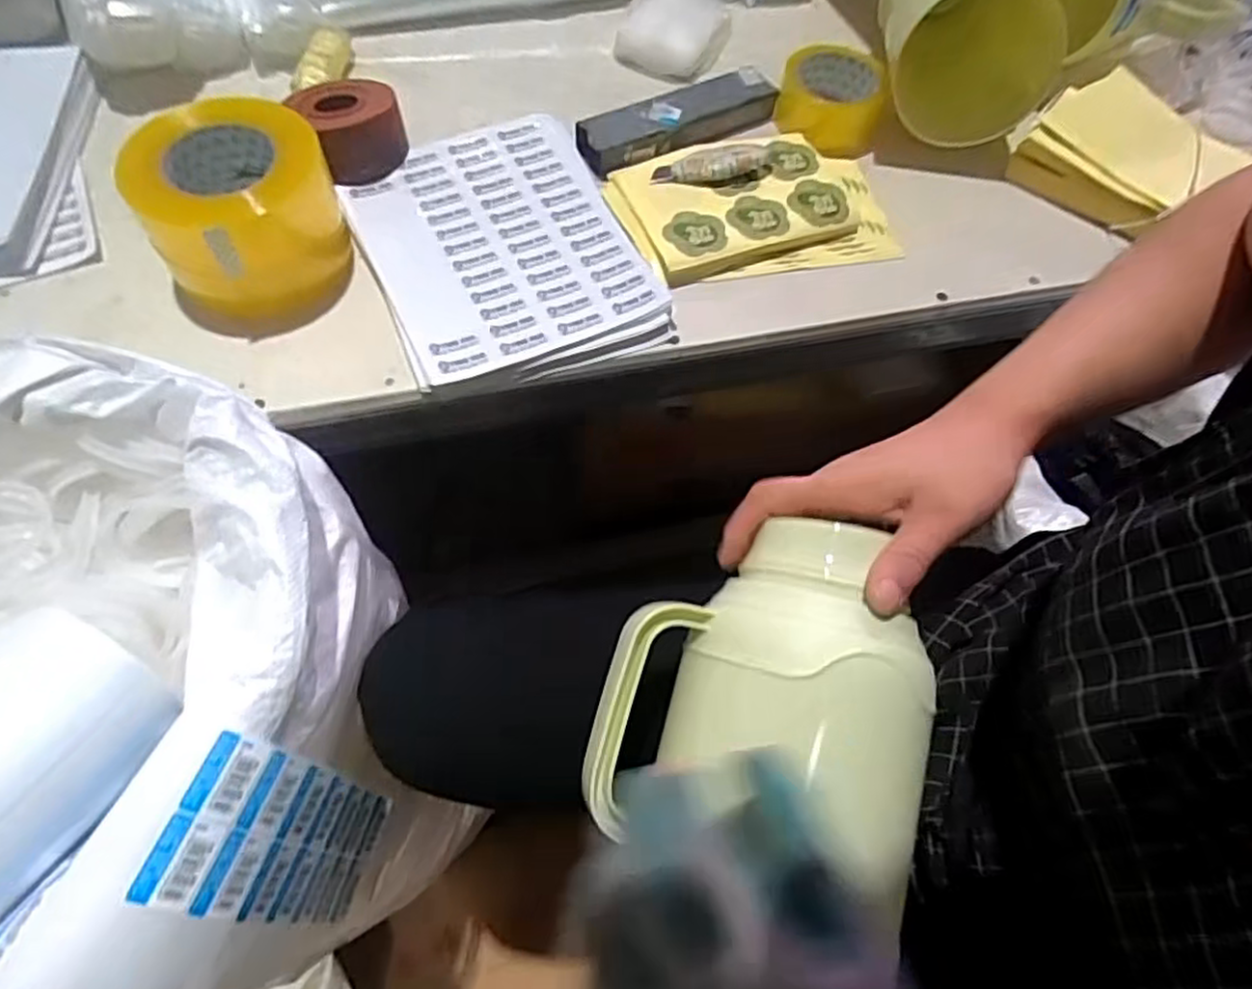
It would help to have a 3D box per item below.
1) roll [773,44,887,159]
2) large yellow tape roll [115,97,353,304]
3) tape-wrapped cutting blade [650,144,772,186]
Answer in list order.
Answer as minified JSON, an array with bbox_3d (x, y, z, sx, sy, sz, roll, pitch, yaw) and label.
[{"bbox_3d":[0.194,-0.381,0.692,0.098,0.054,0.101,5,61,-1],"label":"roll"},{"bbox_3d":[-0.284,-0.214,0.541,0.128,0.102,0.116,-23,65,-15],"label":"large yellow tape roll"},{"bbox_3d":[0.077,-0.291,0.635,0.104,0.024,0.033,-6,62,-7],"label":"tape-wrapped cutting blade"}]

